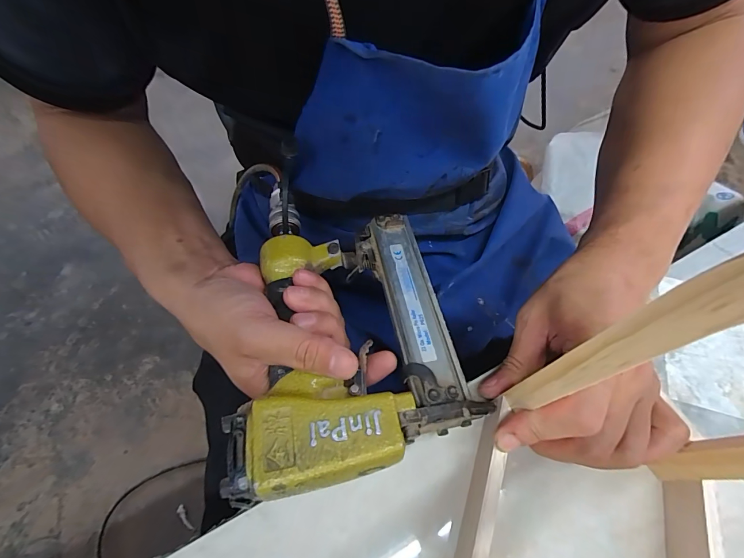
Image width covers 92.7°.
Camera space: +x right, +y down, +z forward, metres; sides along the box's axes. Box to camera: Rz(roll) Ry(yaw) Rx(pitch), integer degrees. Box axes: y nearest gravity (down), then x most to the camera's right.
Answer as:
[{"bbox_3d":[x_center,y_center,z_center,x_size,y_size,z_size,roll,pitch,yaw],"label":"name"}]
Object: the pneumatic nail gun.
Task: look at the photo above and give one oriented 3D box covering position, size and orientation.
[{"bbox_3d":[-0.020,0.016,0.248,0.137,0.044,0.215,-6,63,-6],"label":"pneumatic nail gun"}]

